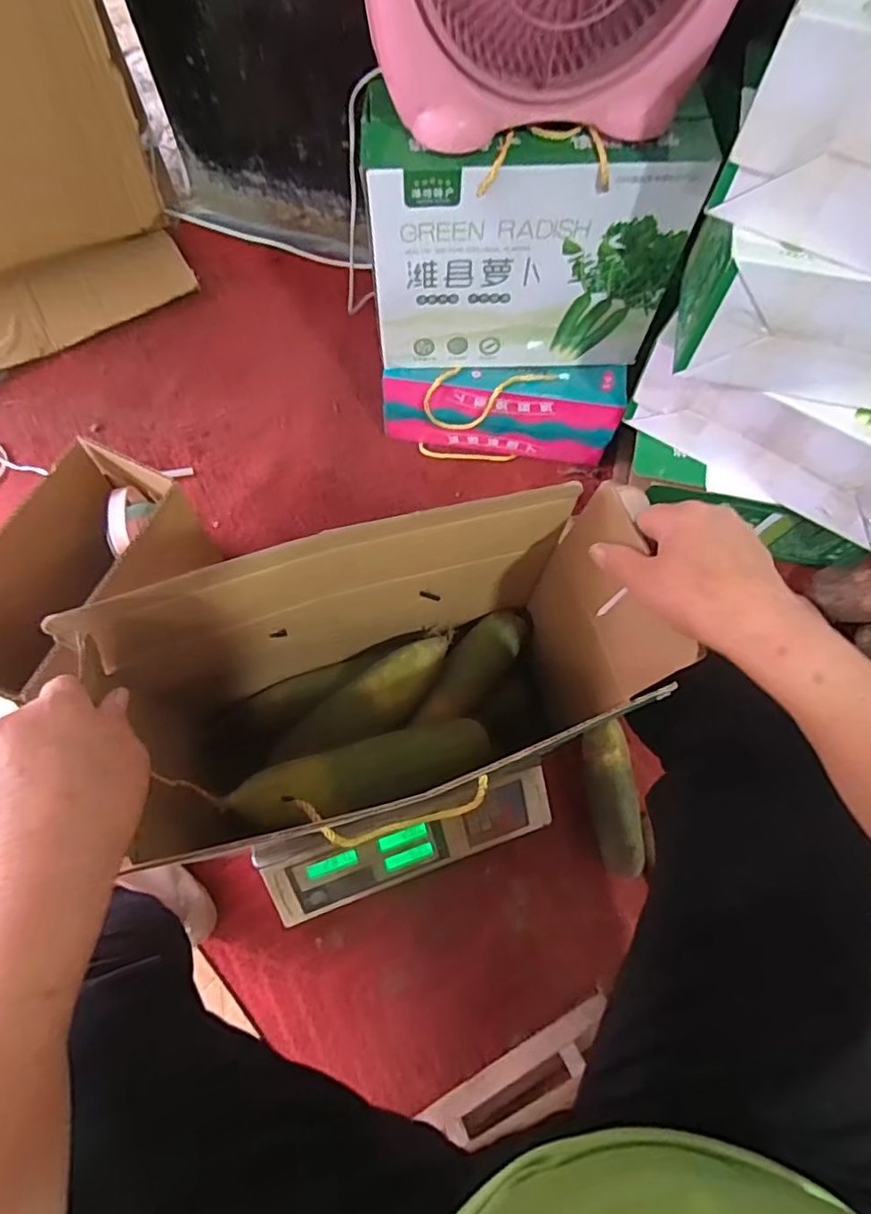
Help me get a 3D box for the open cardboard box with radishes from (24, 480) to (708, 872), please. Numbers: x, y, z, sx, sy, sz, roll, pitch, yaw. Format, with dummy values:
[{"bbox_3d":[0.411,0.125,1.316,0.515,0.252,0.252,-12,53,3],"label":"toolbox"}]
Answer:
[{"bbox_3d":[-0.043,0.069,0.456,0.361,0.238,0.169,-14,71,-5],"label":"open cardboard box with radishes"}]

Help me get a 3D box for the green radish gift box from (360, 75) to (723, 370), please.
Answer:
[{"bbox_3d":[0.106,-0.425,0.712,0.351,0.252,0.128,1,69,-1],"label":"green radish gift box"}]

